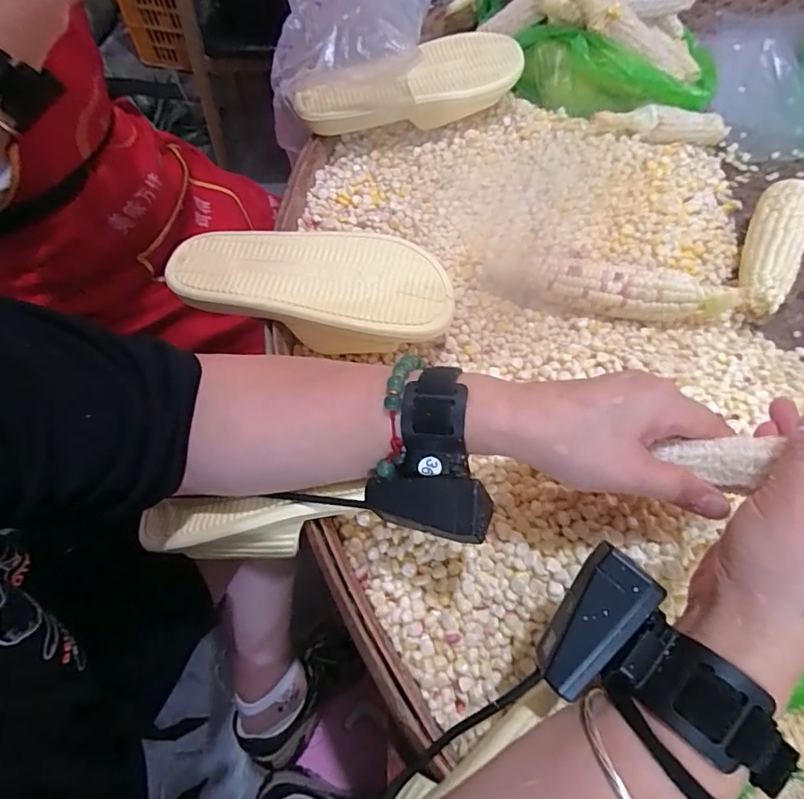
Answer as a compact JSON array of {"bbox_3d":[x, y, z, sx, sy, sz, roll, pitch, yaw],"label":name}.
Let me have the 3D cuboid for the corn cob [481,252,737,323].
[{"bbox_3d":[0.185,-0.103,0.465,0.218,0.043,0.045,10,62,3],"label":"corn cob"}]

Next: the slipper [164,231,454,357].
[{"bbox_3d":[-0.080,-0.094,0.447,0.238,0.050,0.108,9,62,2],"label":"slipper"}]

